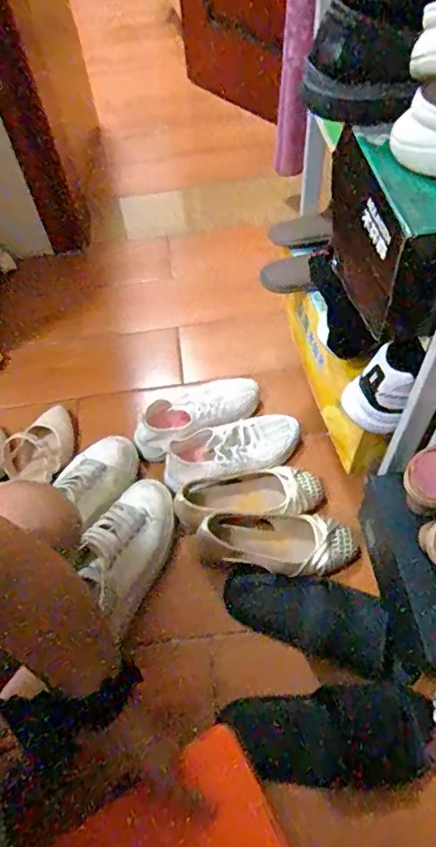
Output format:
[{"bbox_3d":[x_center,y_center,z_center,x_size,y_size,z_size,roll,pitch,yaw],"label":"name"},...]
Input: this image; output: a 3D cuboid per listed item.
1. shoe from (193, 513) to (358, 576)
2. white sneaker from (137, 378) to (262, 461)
[{"bbox_3d":[0.085,0.173,0.756,0.232,0.069,0.090,-2,57,3],"label":"shoe"},{"bbox_3d":[-0.036,-0.020,0.884,0.233,0.072,0.107,-33,60,-16],"label":"white sneaker"}]

